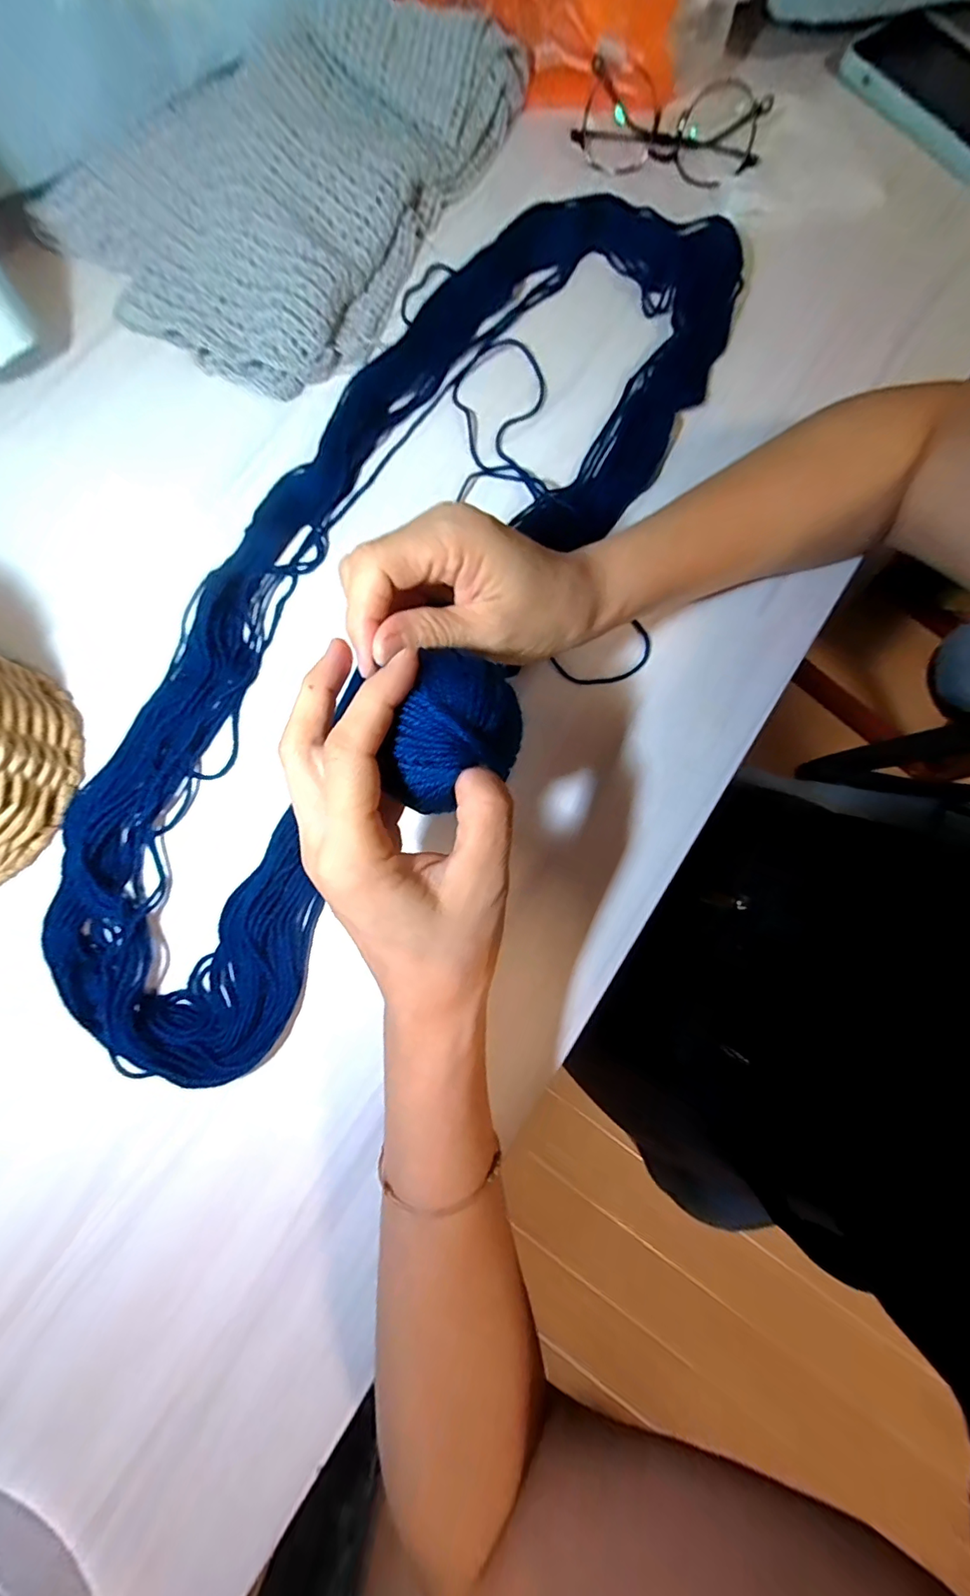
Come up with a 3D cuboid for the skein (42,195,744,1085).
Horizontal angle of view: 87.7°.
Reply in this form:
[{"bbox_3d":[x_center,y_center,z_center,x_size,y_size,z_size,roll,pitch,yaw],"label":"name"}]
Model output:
[{"bbox_3d":[-0.047,-0.149,0.302,0.192,0.027,0.593,32,81,6],"label":"skein"}]

